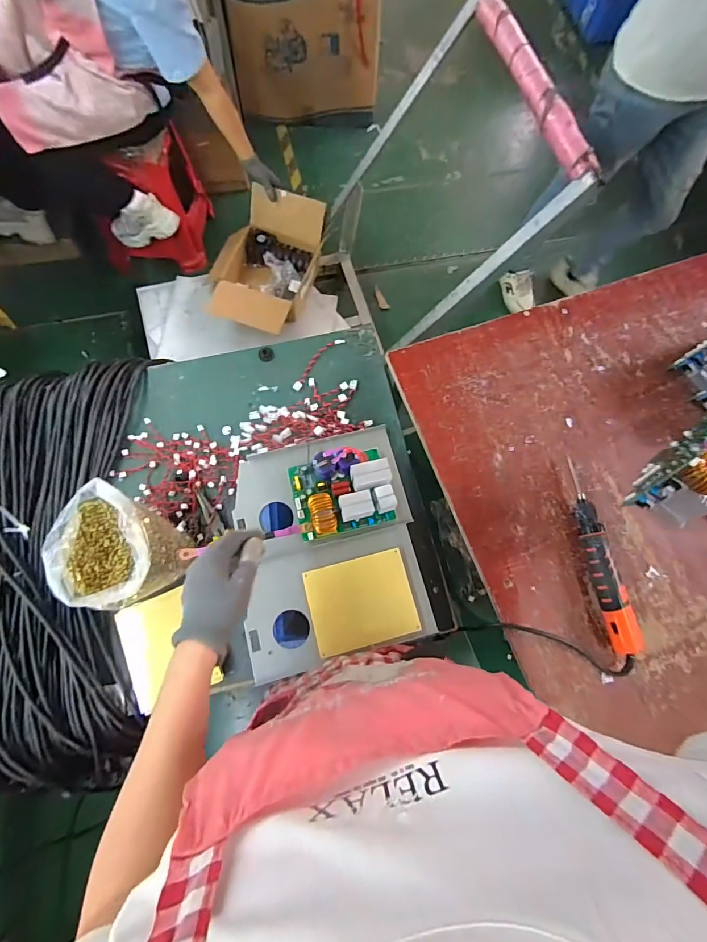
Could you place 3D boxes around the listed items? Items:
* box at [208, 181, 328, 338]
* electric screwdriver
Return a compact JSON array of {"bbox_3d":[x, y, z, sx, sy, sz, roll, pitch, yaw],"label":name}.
[{"bbox_3d":[-0.306,-0.726,1.460,0.381,0.203,0.463,23,74,4],"label":"box"},{"bbox_3d":[0.389,0.132,0.662,0.042,0.033,0.291,-9,76,-4],"label":"electric screwdriver"}]

